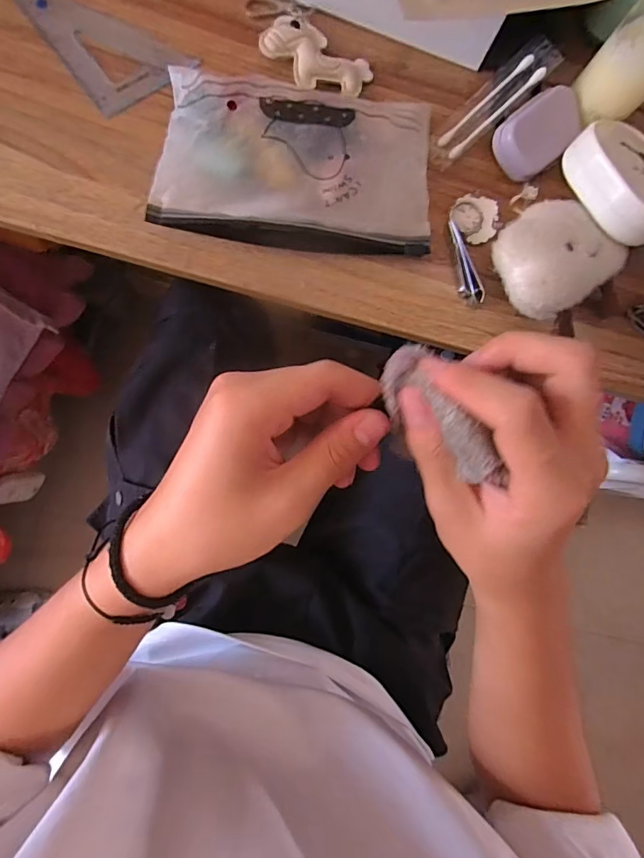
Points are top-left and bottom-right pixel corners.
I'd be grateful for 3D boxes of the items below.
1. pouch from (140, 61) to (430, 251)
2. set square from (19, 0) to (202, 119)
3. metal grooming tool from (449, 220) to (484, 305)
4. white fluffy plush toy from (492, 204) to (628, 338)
[{"bbox_3d":[-0.016,-0.162,0.288,0.163,0.029,0.099,2,86,-6],"label":"pouch"},{"bbox_3d":[-0.141,-0.255,0.298,0.066,0.007,0.107,-40,91,-7],"label":"set square"},{"bbox_3d":[0.092,-0.108,0.303,0.013,0.011,0.053,-10,87,-7],"label":"metal grooming tool"},{"bbox_3d":[0.148,-0.100,0.293,0.074,0.035,0.080,0,86,-6],"label":"white fluffy plush toy"}]

